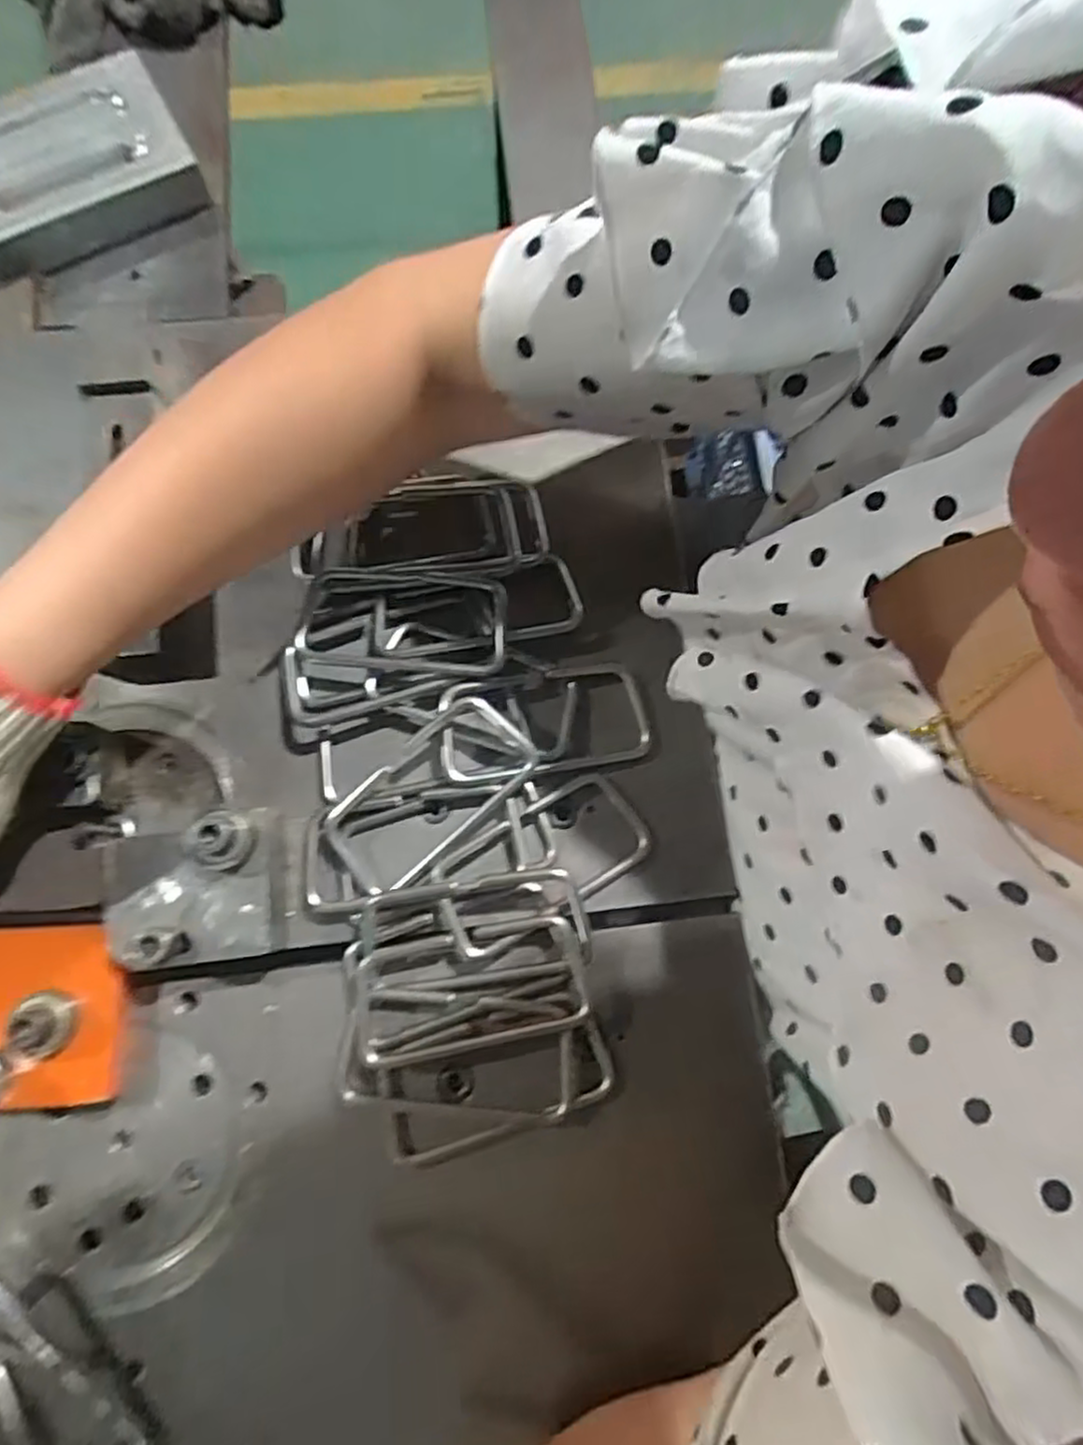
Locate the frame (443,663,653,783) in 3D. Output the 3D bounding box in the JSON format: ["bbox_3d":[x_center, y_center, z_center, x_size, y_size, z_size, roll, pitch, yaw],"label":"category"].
[{"bbox_3d":[0.001,-0.001,0.356,0.102,0.016,0.051,-10,78,-2],"label":"frame"}]

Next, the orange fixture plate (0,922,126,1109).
[{"bbox_3d":[-0.254,0.133,0.323,0.121,0.013,0.076,-3,78,0],"label":"orange fixture plate"}]

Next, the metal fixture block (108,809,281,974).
[{"bbox_3d":[-0.155,0.075,0.325,0.071,0.044,0.063,-7,78,-1],"label":"metal fixture block"}]

